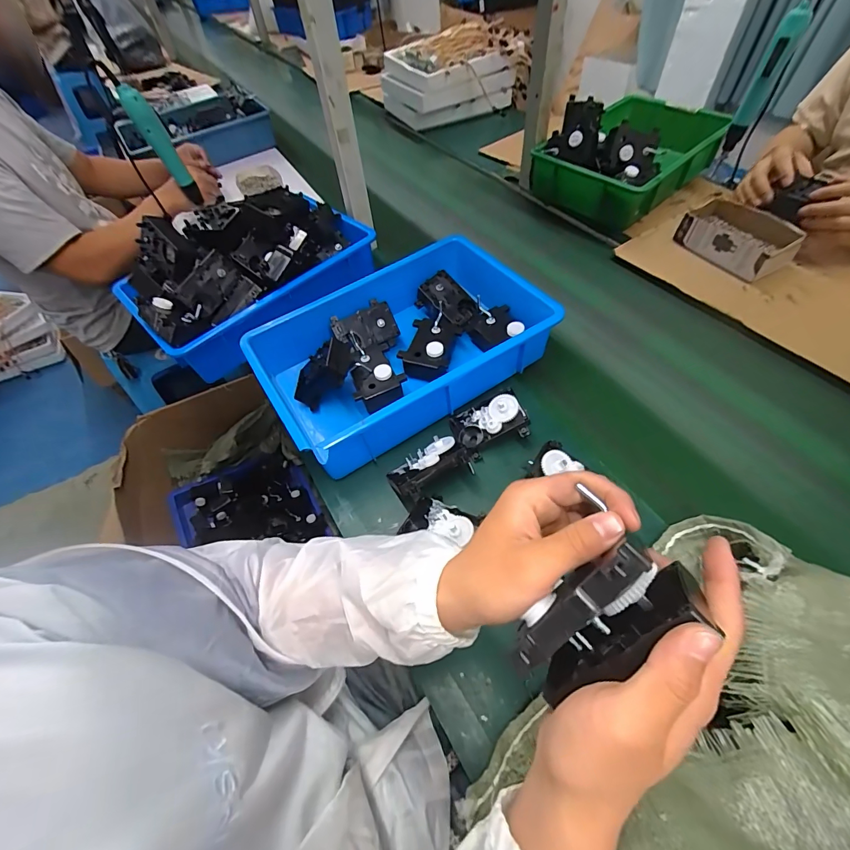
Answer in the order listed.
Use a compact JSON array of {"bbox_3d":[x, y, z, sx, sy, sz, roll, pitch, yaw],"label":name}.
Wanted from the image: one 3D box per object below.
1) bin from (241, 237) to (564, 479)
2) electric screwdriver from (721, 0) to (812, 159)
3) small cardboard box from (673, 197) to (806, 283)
[{"bbox_3d":[-0.037,-0.124,0.629,0.418,0.111,0.272,-28,57,-15],"label":"bin"},{"bbox_3d":[0.586,-0.587,0.691,0.040,0.205,0.061,28,61,22],"label":"electric screwdriver"},{"bbox_3d":[0.570,-0.343,0.732,0.117,0.059,0.184,-30,58,-16],"label":"small cardboard box"}]

